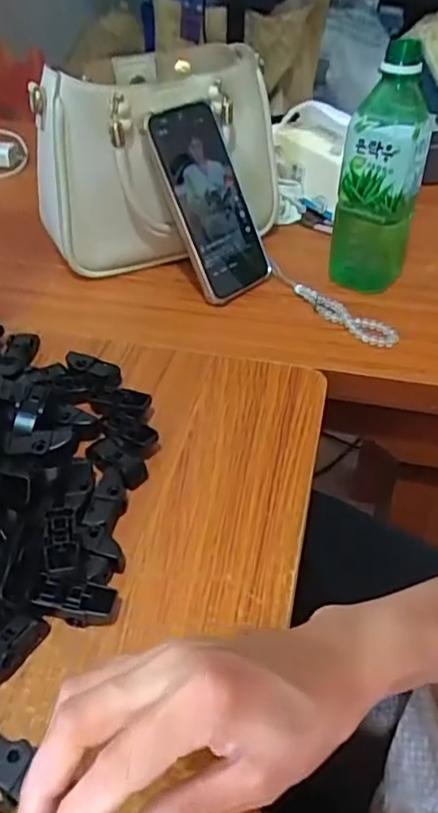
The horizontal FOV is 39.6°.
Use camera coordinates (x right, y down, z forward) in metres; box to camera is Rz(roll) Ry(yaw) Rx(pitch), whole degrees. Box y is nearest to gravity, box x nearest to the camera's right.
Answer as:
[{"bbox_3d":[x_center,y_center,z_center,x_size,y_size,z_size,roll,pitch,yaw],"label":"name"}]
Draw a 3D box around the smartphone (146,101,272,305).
[{"bbox_3d":[-0.009,-0.187,0.564,0.083,0.169,0.017,-37,23,-30],"label":"smartphone"}]

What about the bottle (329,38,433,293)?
[{"bbox_3d":[0.143,-0.199,0.532,0.066,0.202,0.064,14,44,13],"label":"bottle"}]

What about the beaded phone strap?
[{"bbox_3d":[0.102,-0.093,0.554,0.029,0.014,0.142,-30,51,-30],"label":"beaded phone strap"}]

